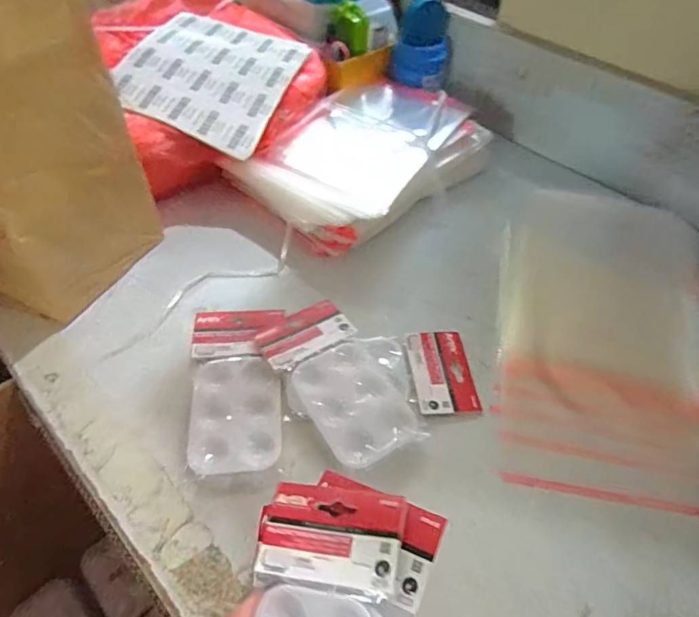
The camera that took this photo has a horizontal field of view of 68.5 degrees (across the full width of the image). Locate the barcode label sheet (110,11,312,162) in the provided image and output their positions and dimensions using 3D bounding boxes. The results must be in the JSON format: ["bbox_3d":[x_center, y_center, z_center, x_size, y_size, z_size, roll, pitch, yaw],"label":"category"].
[{"bbox_3d":[-0.184,-0.320,0.696,0.197,0.015,0.239,22,60,-3],"label":"barcode label sheet"}]

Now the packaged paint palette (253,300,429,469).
[{"bbox_3d":[-0.012,0.069,0.519,0.093,0.014,0.188,-26,56,-22],"label":"packaged paint palette"}]

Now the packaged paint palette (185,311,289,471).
[{"bbox_3d":[-0.116,0.073,0.521,0.097,0.016,0.187,-2,50,-3],"label":"packaged paint palette"}]

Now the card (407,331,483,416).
[{"bbox_3d":[0.098,0.066,0.542,0.064,0.004,0.099,1,52,-9],"label":"card"}]

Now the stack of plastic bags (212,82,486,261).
[{"bbox_3d":[0.032,-0.215,0.742,0.255,0.077,0.369,31,56,22],"label":"stack of plastic bags"}]

